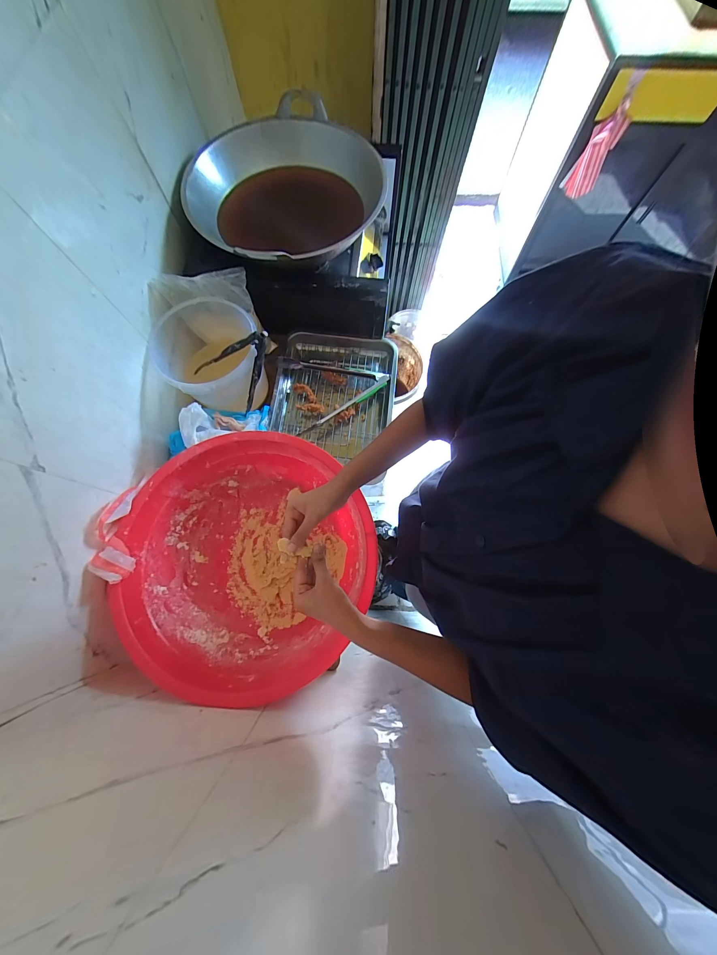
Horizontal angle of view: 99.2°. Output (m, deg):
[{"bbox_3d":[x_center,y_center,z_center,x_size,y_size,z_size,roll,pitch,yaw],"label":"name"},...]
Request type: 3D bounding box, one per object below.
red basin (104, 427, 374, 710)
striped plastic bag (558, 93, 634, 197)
[{"bbox_3d":[-0.181,0.153,0.573,0.389,0.168,0.408,0,73,0],"label":"red basin"},{"bbox_3d":[0.855,-1.166,1.114,0.153,0.289,0.024,-16,82,7],"label":"striped plastic bag"}]

